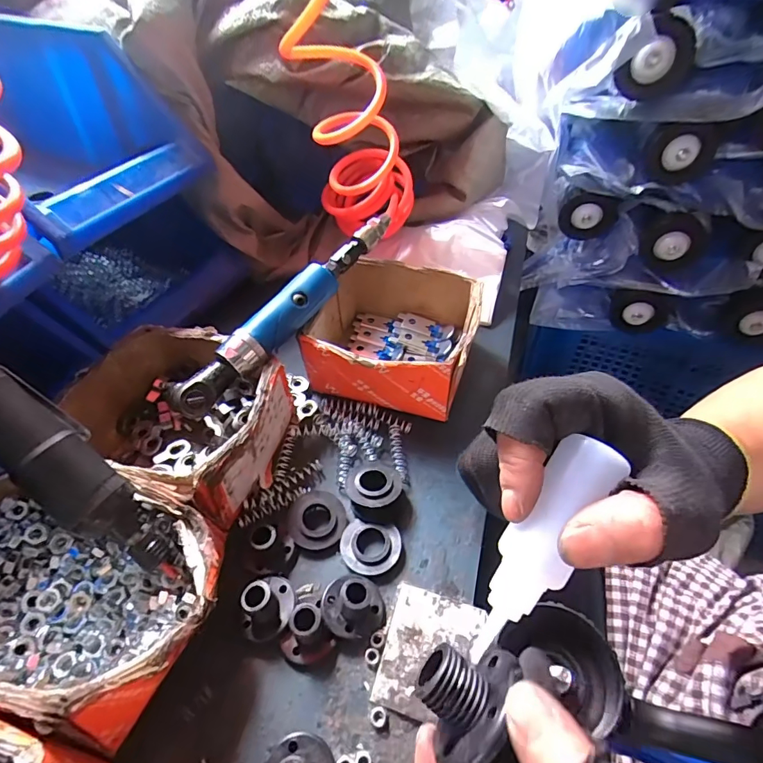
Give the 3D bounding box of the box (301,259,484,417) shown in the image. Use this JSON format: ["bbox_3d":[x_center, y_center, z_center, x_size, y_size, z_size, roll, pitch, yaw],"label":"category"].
[{"bbox_3d":[0.013,-0.045,0.456,0.151,0.080,0.145,9,48,10],"label":"box"}]

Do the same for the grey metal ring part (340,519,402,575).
[{"bbox_3d":[-0.009,0.128,0.346,0.046,0.010,0.040,5,47,6],"label":"grey metal ring part"}]

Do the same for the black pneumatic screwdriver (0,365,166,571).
[{"bbox_3d":[-0.215,0.038,0.283,0.210,0.063,0.047,49,54,-11],"label":"black pneumatic screwdriver"}]

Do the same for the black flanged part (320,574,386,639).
[{"bbox_3d":[-0.020,0.152,0.310,0.043,0.026,0.042,0,47,1],"label":"black flanged part"}]

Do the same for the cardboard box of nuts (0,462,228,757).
[{"bbox_3d":[-0.196,0.135,0.290,0.184,0.070,0.128,7,47,8],"label":"cardboard box of nuts"}]

